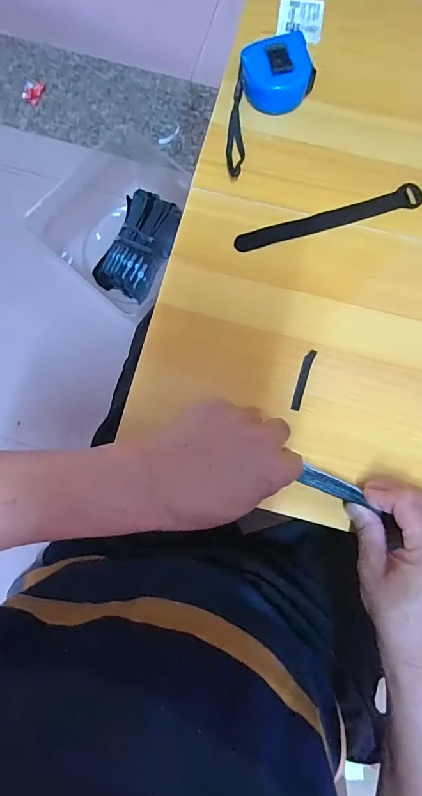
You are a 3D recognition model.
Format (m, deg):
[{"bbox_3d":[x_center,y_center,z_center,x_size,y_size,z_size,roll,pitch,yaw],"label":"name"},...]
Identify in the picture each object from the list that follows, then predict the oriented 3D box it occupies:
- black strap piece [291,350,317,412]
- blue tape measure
[{"bbox_3d":[0.087,-0.017,0.407,0.010,0.004,0.060,18,81,4],"label":"black strap piece"},{"bbox_3d":[0.059,-0.303,0.445,0.079,0.042,0.151,12,80,3],"label":"blue tape measure"}]

